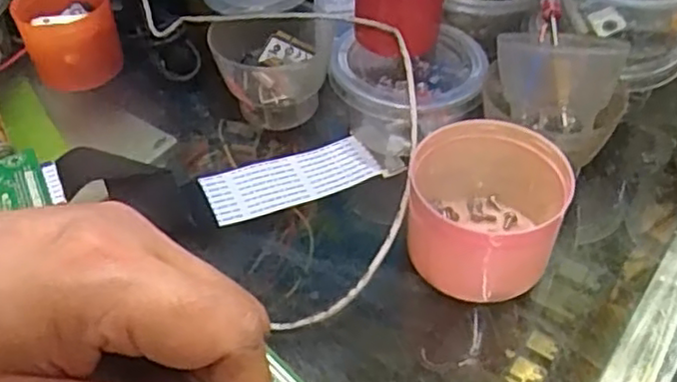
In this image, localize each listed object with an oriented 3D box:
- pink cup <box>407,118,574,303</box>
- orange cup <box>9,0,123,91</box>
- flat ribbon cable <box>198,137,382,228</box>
[{"bbox_3d":[0.064,0.008,0.296,0.069,0.047,0.073,0,47,0],"label":"pink cup"},{"bbox_3d":[-0.153,-0.089,0.392,0.051,0.047,0.045,-10,48,-8],"label":"orange cup"},{"bbox_3d":[-0.024,-0.006,0.344,0.084,0.009,0.030,-20,50,-17],"label":"flat ribbon cable"}]

